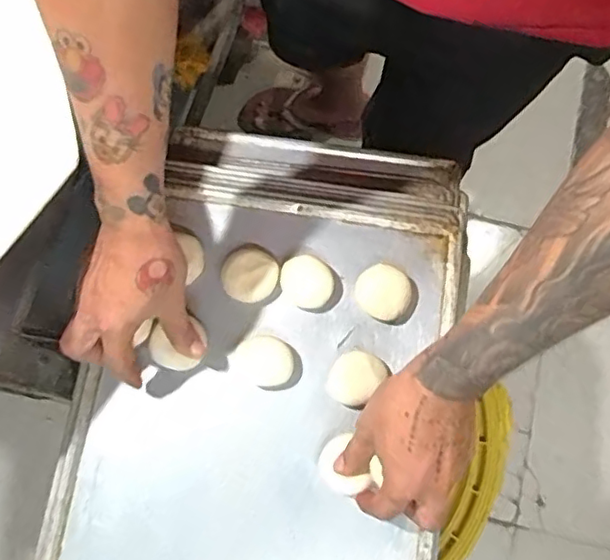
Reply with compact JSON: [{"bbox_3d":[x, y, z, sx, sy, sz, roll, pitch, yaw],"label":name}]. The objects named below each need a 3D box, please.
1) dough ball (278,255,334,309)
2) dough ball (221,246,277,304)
[{"bbox_3d":[0.001,0.002,0.575,0.050,0.020,0.043,30,76,7],"label":"dough ball"},{"bbox_3d":[-0.053,-0.006,0.576,0.052,0.014,0.050,0,75,-1],"label":"dough ball"}]

